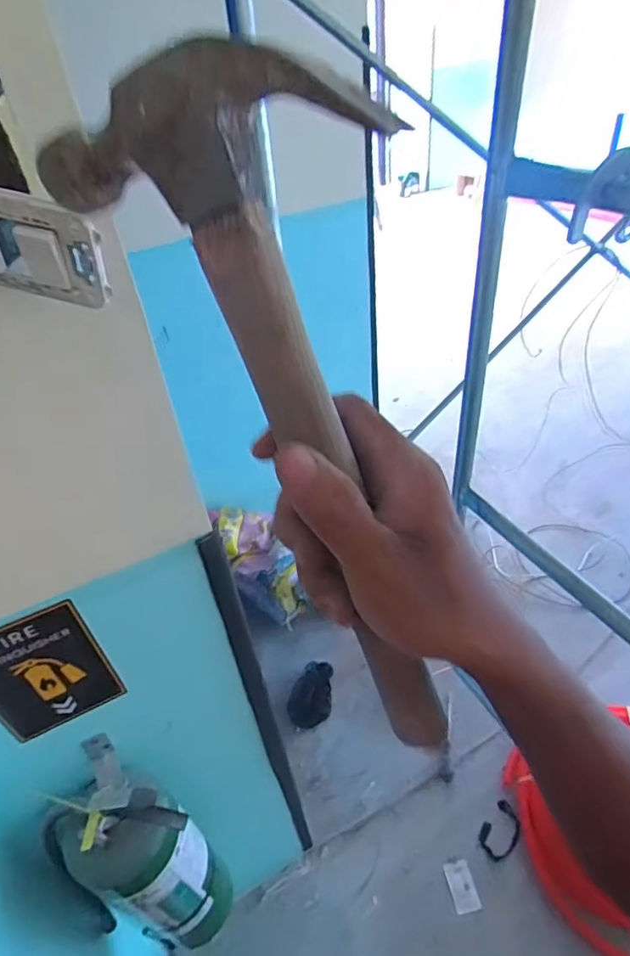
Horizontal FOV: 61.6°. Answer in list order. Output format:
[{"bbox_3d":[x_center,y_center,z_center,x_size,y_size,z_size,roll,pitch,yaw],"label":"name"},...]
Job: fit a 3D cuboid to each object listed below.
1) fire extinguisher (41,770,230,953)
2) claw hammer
[{"bbox_3d":[-0.229,0.555,0.764,0.119,0.436,0.147,22,47,30],"label":"fire extinguisher"},{"bbox_3d":[0.006,0.007,0.217,0.041,0.305,0.109,-37,27,-31],"label":"claw hammer"}]

